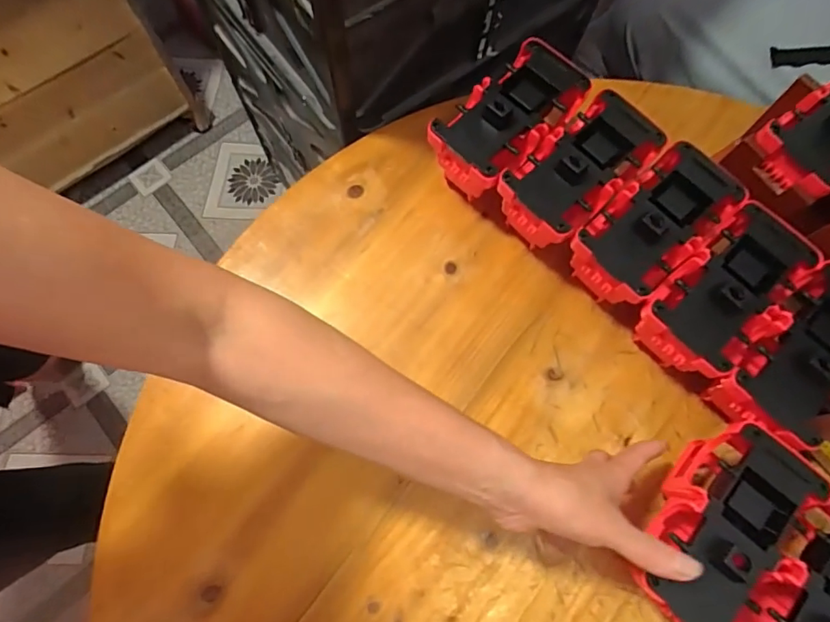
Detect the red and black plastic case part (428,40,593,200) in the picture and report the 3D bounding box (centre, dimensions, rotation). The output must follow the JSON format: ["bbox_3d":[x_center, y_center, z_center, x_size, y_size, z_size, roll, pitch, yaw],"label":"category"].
[{"bbox_3d":[0.093,-0.183,0.497,0.077,0.103,0.163,42,76,8],"label":"red and black plastic case part"}]

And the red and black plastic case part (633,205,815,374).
[{"bbox_3d":[0.270,-0.018,0.427,0.152,0.057,0.076,-41,80,-13],"label":"red and black plastic case part"}]

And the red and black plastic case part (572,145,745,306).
[{"bbox_3d":[0.215,-0.074,0.469,0.162,0.097,0.088,-41,80,-13],"label":"red and black plastic case part"}]

